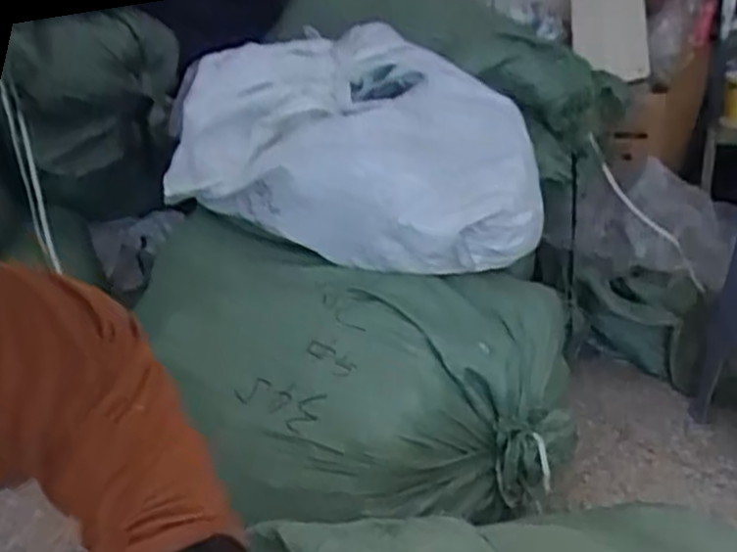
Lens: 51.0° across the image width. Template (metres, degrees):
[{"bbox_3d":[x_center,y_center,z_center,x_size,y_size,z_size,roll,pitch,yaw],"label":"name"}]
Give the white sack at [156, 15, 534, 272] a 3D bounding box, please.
[{"bbox_3d":[0.018,-0.271,1.477,0.662,0.326,0.569,7,27,23],"label":"white sack"}]

